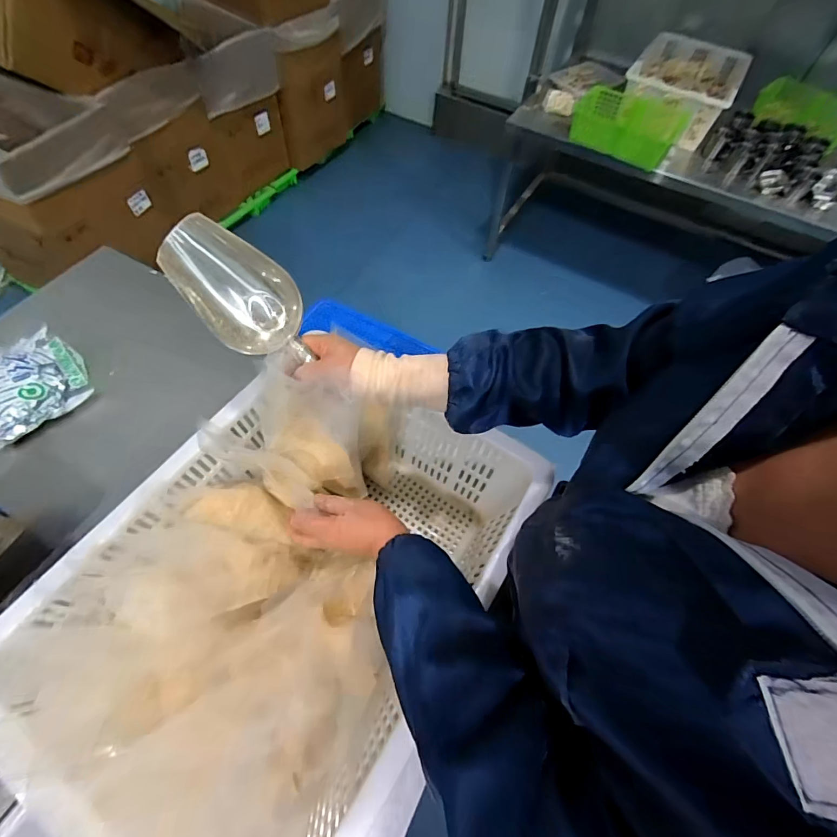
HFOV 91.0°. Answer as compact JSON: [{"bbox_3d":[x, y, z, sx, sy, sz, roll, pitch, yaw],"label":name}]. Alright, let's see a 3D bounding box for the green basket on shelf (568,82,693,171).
[{"bbox_3d":[0.672,-0.946,1.344,0.335,0.116,0.185,22,62,8],"label":"green basket on shelf"}]

